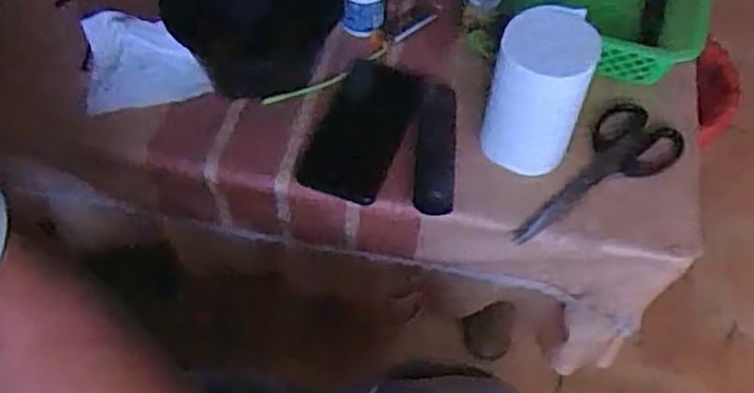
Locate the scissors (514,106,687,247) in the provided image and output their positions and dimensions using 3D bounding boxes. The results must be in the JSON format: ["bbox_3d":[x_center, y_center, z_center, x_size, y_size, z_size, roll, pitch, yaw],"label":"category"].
[{"bbox_3d":[0.198,-0.015,0.672,0.193,0.016,0.074,-39,80,-17],"label":"scissors"}]

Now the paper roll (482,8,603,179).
[{"bbox_3d":[0.142,-0.093,0.645,0.079,0.125,0.082,1,55,-1],"label":"paper roll"}]

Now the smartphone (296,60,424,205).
[{"bbox_3d":[-0.012,-0.066,0.695,0.084,0.014,0.161,19,56,12],"label":"smartphone"}]

